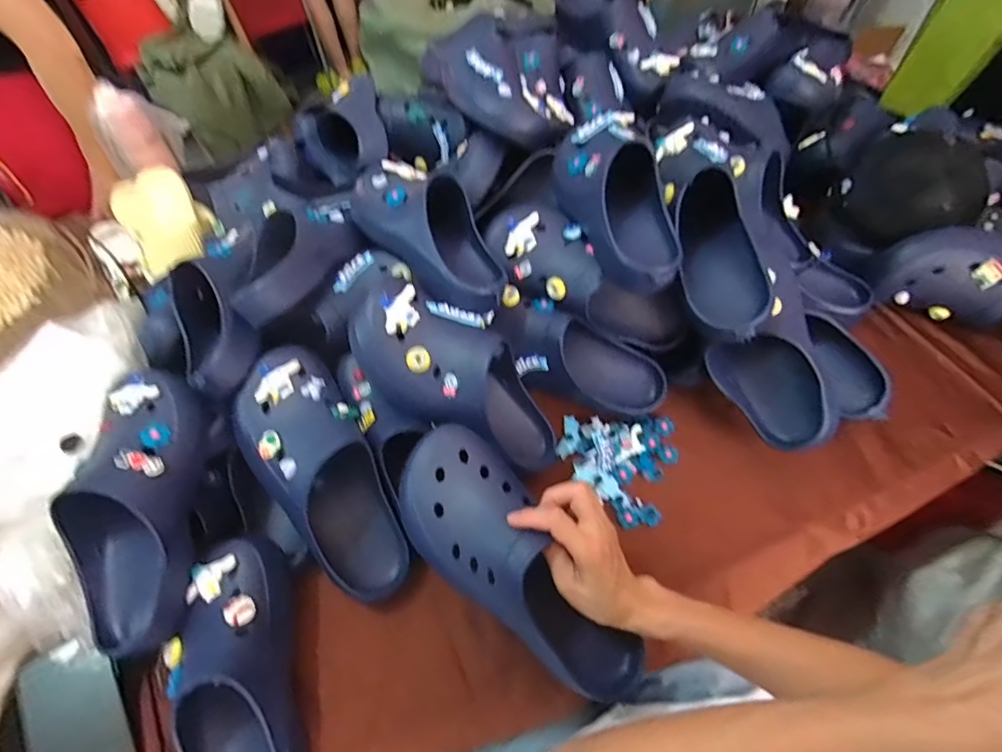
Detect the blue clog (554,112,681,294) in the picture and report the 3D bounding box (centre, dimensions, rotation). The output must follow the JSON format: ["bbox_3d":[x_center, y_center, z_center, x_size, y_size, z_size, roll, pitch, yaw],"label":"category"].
[{"bbox_3d":[0.135,-0.208,0.564,0.104,0.089,0.251,-13,70,-5],"label":"blue clog"}]

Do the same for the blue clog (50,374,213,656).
[{"bbox_3d":[-0.373,0.127,0.498,0.122,0.098,0.275,-2,74,4],"label":"blue clog"}]

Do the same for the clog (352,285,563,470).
[{"bbox_3d":[-0.036,0.007,0.554,0.284,0.098,0.117,38,58,-18],"label":"clog"}]

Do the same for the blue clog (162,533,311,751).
[{"bbox_3d":[-0.256,0.288,0.457,0.105,0.096,0.262,-14,69,-5],"label":"blue clog"}]

